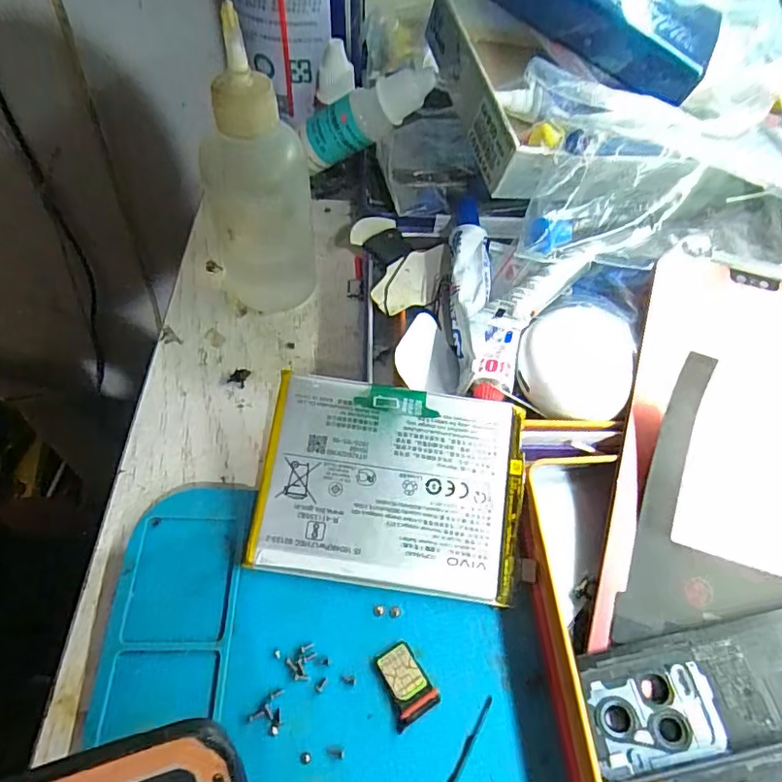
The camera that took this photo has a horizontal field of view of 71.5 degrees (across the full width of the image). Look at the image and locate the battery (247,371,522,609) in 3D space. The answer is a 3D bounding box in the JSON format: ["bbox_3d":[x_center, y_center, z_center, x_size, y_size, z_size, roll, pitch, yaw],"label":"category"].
[{"bbox_3d":[0.000,0.029,0.168,0.079,0.004,0.060,9,77,0],"label":"battery"}]

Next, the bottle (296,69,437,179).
[{"bbox_3d":[-0.013,-0.125,0.248,0.069,0.021,0.018,-23,54,21],"label":"bottle"}]

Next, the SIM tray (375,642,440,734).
[{"bbox_3d":[0.003,0.079,0.146,0.013,0.004,0.018,-27,62,-19],"label":"SIM tray"}]

